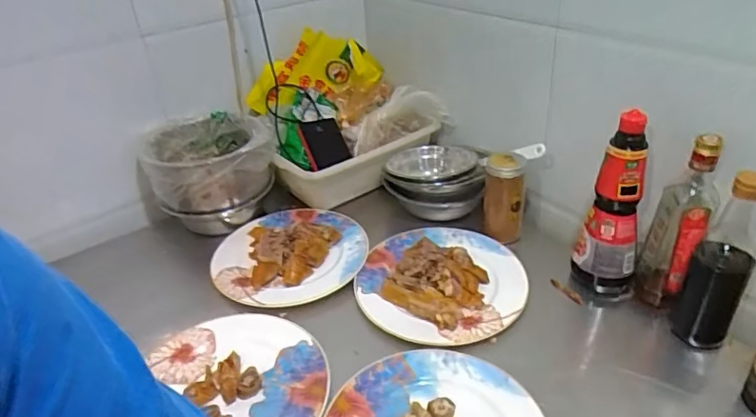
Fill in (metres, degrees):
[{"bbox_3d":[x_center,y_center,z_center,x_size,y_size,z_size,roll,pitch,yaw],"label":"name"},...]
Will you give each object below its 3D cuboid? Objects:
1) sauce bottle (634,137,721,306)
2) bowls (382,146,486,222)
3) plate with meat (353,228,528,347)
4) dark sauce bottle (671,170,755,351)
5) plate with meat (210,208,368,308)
[{"bbox_3d":[0.386,0.023,0.689,0.067,0.237,0.053,15,39,28],"label":"sauce bottle"},{"bbox_3d":[0.103,-0.053,0.986,0.177,0.085,0.155,2,34,10],"label":"bowls"},{"bbox_3d":[0.095,0.097,0.810,0.244,0.038,0.243,-3,34,2],"label":"plate with meat"},{"bbox_3d":[0.419,0.065,0.652,0.064,0.241,0.064,18,40,30],"label":"dark sauce bottle"},{"bbox_3d":[-0.148,0.068,0.893,0.250,0.029,0.242,-3,34,2],"label":"plate with meat"}]

